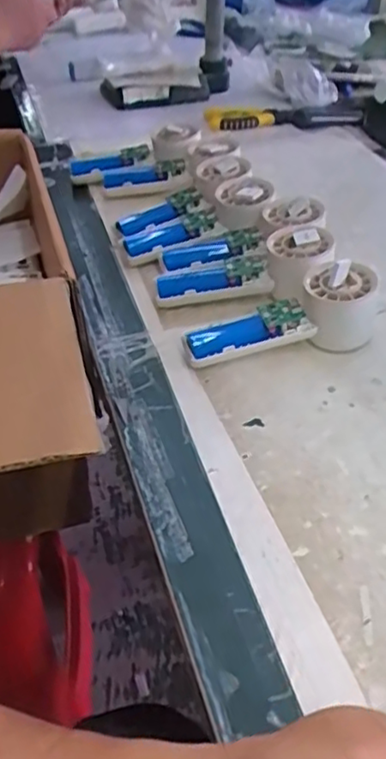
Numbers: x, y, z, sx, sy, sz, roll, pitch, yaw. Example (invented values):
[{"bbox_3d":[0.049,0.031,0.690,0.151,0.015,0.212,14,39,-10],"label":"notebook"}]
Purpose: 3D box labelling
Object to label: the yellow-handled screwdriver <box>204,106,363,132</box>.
[{"bbox_3d":[0.129,-0.365,0.900,0.220,0.023,0.035,-4,41,-5],"label":"yellow-handled screwdriver"}]

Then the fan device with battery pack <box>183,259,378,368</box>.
[{"bbox_3d":[0.078,-0.054,0.513,0.171,0.060,0.052,-10,41,-11],"label":"fan device with battery pack"}]

